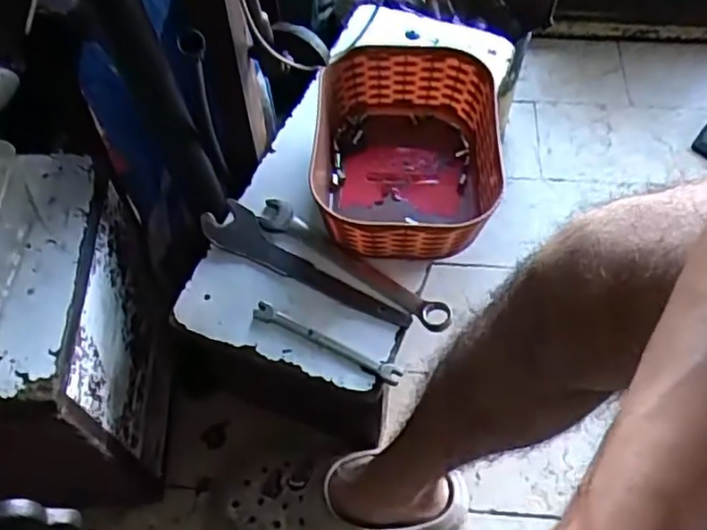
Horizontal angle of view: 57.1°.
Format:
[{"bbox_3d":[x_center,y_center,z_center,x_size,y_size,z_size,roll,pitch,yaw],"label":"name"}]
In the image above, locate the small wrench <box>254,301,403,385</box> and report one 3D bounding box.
[{"bbox_3d":[-0.023,0.064,0.538,0.133,0.006,0.016,24,61,15],"label":"small wrench"}]

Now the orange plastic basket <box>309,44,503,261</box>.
[{"bbox_3d":[0.047,-0.101,0.602,0.163,0.070,0.207,0,57,1],"label":"orange plastic basket"}]

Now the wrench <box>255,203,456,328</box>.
[{"bbox_3d":[-0.003,-0.001,0.580,0.199,0.008,0.031,33,64,20],"label":"wrench"}]

